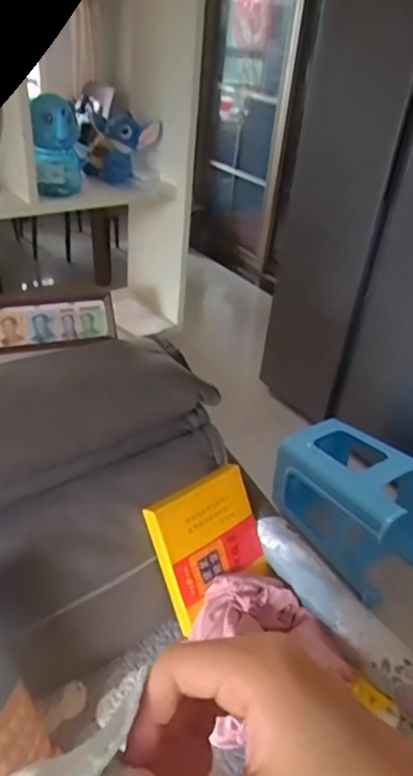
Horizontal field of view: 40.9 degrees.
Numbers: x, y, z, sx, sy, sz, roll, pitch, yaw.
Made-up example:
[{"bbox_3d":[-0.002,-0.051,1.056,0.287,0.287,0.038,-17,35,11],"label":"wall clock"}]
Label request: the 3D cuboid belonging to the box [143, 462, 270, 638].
[{"bbox_3d":[0.010,0.307,1.109,0.225,0.252,0.051,-23,6,-33],"label":"box"}]

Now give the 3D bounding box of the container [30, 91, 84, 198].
[{"bbox_3d":[-0.290,-0.474,1.084,0.082,0.188,0.099,0,35,-9],"label":"container"}]

